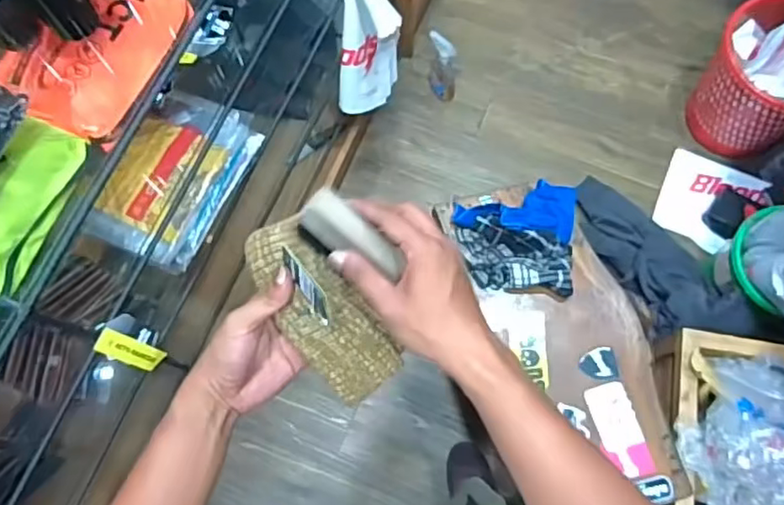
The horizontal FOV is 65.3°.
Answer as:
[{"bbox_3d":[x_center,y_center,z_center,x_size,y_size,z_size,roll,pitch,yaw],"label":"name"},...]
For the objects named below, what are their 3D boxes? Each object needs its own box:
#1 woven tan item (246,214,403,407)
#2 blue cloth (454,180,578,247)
[{"bbox_3d":[-0.059,0.054,0.525,0.069,0.035,0.170,-34,104,-9],"label":"woven tan item"},{"bbox_3d":[0.233,-0.072,1.108,0.223,0.088,0.131,-5,72,-14],"label":"blue cloth"}]

